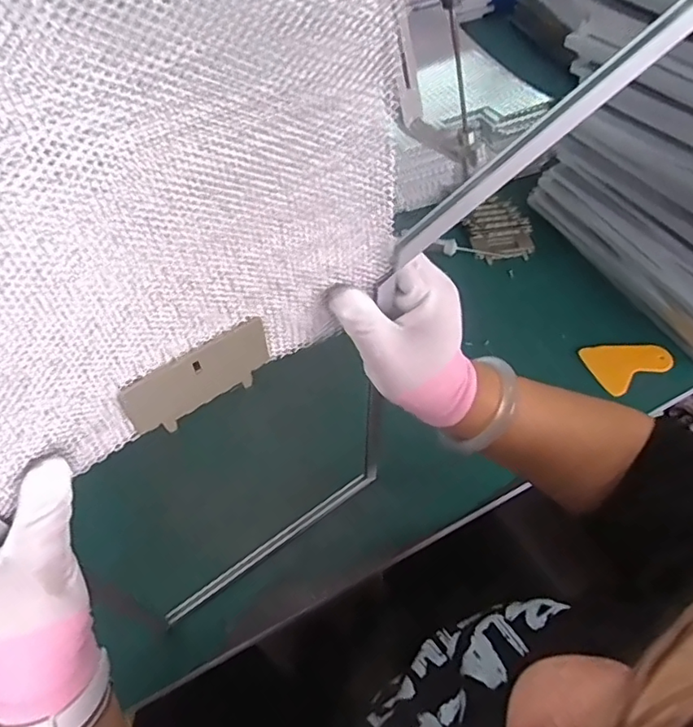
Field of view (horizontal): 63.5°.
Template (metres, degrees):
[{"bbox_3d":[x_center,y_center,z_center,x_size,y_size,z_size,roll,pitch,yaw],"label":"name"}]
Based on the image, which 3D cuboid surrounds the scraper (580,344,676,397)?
[{"bbox_3d":[0.347,-0.004,0.689,0.098,0.011,0.067,-21,67,-13],"label":"scraper"}]

